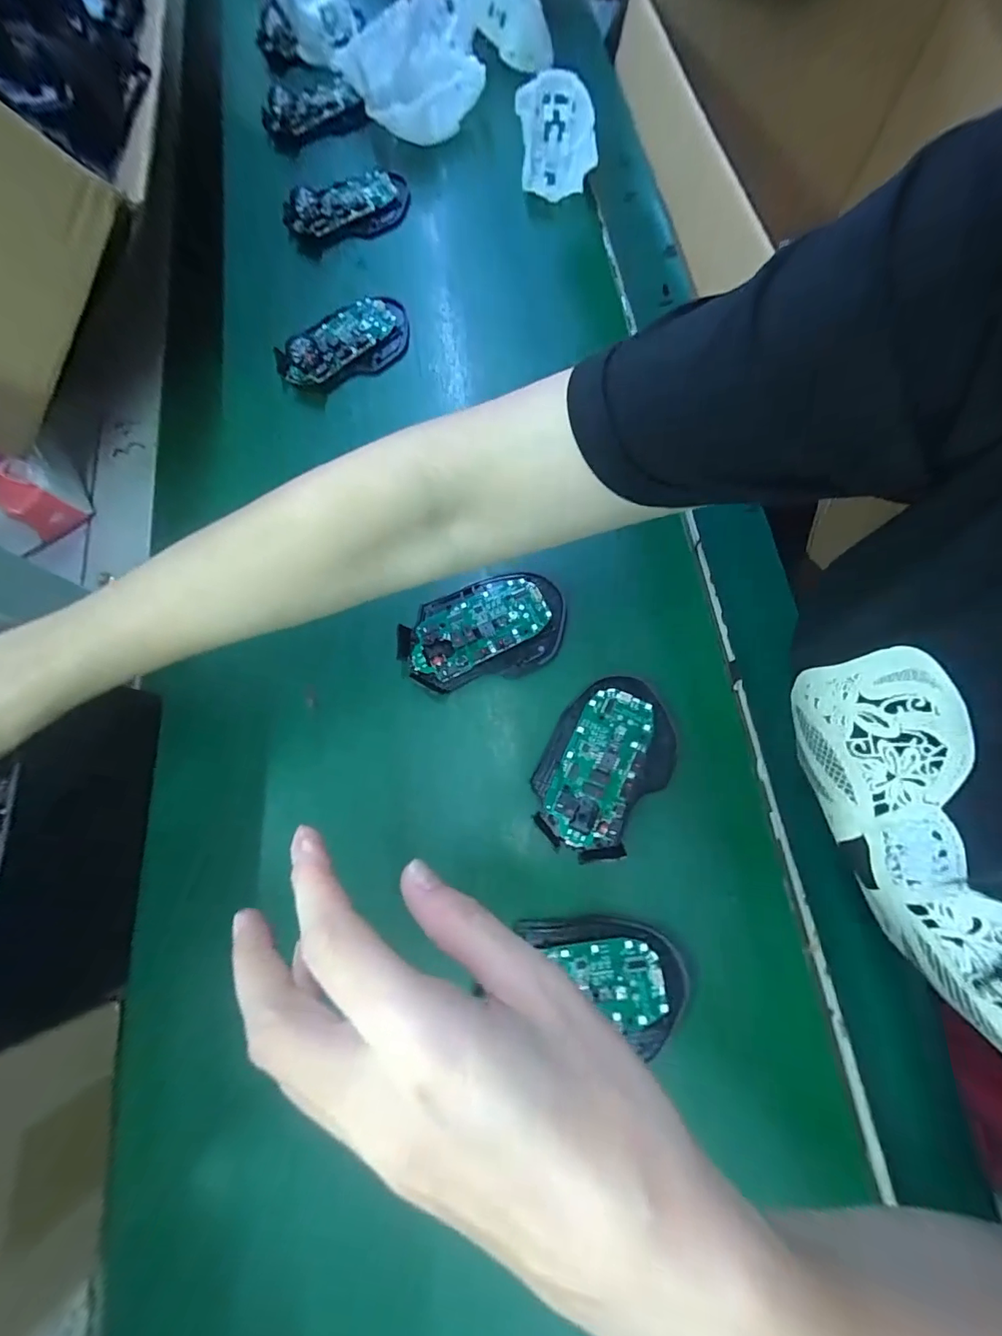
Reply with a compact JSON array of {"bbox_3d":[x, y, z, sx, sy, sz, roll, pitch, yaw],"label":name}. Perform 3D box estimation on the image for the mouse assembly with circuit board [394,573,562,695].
[{"bbox_3d":[-0.012,-0.025,0.338,0.112,0.018,0.066,-15,71,-3],"label":"mouse assembly with circuit board"}]

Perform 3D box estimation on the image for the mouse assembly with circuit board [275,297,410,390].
[{"bbox_3d":[-0.129,-0.271,0.404,0.115,0.032,0.062,-34,73,-9],"label":"mouse assembly with circuit board"}]

